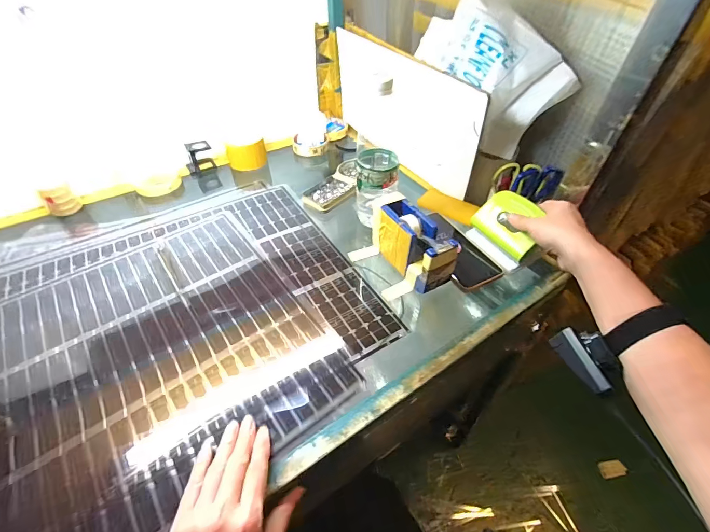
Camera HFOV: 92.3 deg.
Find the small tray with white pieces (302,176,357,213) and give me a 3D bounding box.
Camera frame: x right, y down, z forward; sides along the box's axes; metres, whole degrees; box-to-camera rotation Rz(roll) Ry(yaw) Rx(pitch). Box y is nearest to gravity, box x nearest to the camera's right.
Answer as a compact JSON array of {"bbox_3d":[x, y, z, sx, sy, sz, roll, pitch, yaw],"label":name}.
[{"bbox_3d":[-0.049,-0.134,0.631,0.063,0.016,0.106,32,53,27],"label":"small tray with white pieces"}]

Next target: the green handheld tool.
[{"bbox_3d":[0.223,-0.059,0.508,0.059,0.075,0.104,-18,49,-18],"label":"green handheld tool"}]

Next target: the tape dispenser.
[{"bbox_3d":[0.076,-0.034,0.485,0.049,0.082,0.139,-22,50,-21],"label":"tape dispenser"}]

